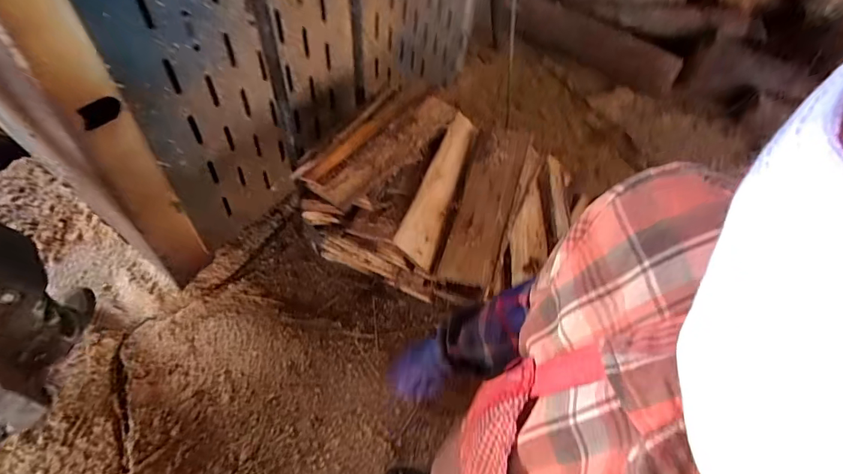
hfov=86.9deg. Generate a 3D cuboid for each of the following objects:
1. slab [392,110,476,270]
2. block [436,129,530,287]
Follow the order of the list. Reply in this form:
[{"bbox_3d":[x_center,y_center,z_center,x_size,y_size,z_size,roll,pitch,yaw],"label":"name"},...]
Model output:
[{"bbox_3d":[0.062,-0.174,1.278,0.103,0.050,0.547,17,55,8],"label":"slab"},{"bbox_3d":[0.188,-0.109,1.299,0.148,0.078,0.596,17,55,8],"label":"block"}]

